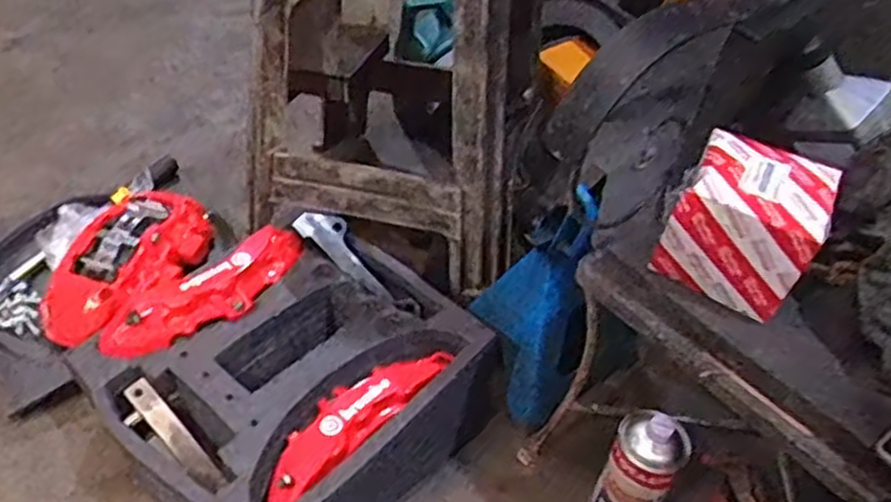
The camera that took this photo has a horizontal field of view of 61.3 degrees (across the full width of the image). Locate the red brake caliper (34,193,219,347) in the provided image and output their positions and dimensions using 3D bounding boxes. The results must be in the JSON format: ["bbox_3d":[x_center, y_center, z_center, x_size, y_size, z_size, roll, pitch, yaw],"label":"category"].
[{"bbox_3d":[-0.495,0.015,1.175,0.203,0.112,0.300,14,45,7],"label":"red brake caliper"}]

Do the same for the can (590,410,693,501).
[{"bbox_3d":[0.237,0.277,0.932,0.080,0.200,0.080,3,45,-3],"label":"can"}]

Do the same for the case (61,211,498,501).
[{"bbox_3d":[-0.205,0.177,1.017,0.407,0.164,0.422,33,50,24],"label":"case"}]

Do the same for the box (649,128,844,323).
[{"bbox_3d":[0.298,-0.031,0.744,0.135,0.112,0.118,24,47,17],"label":"box"}]

